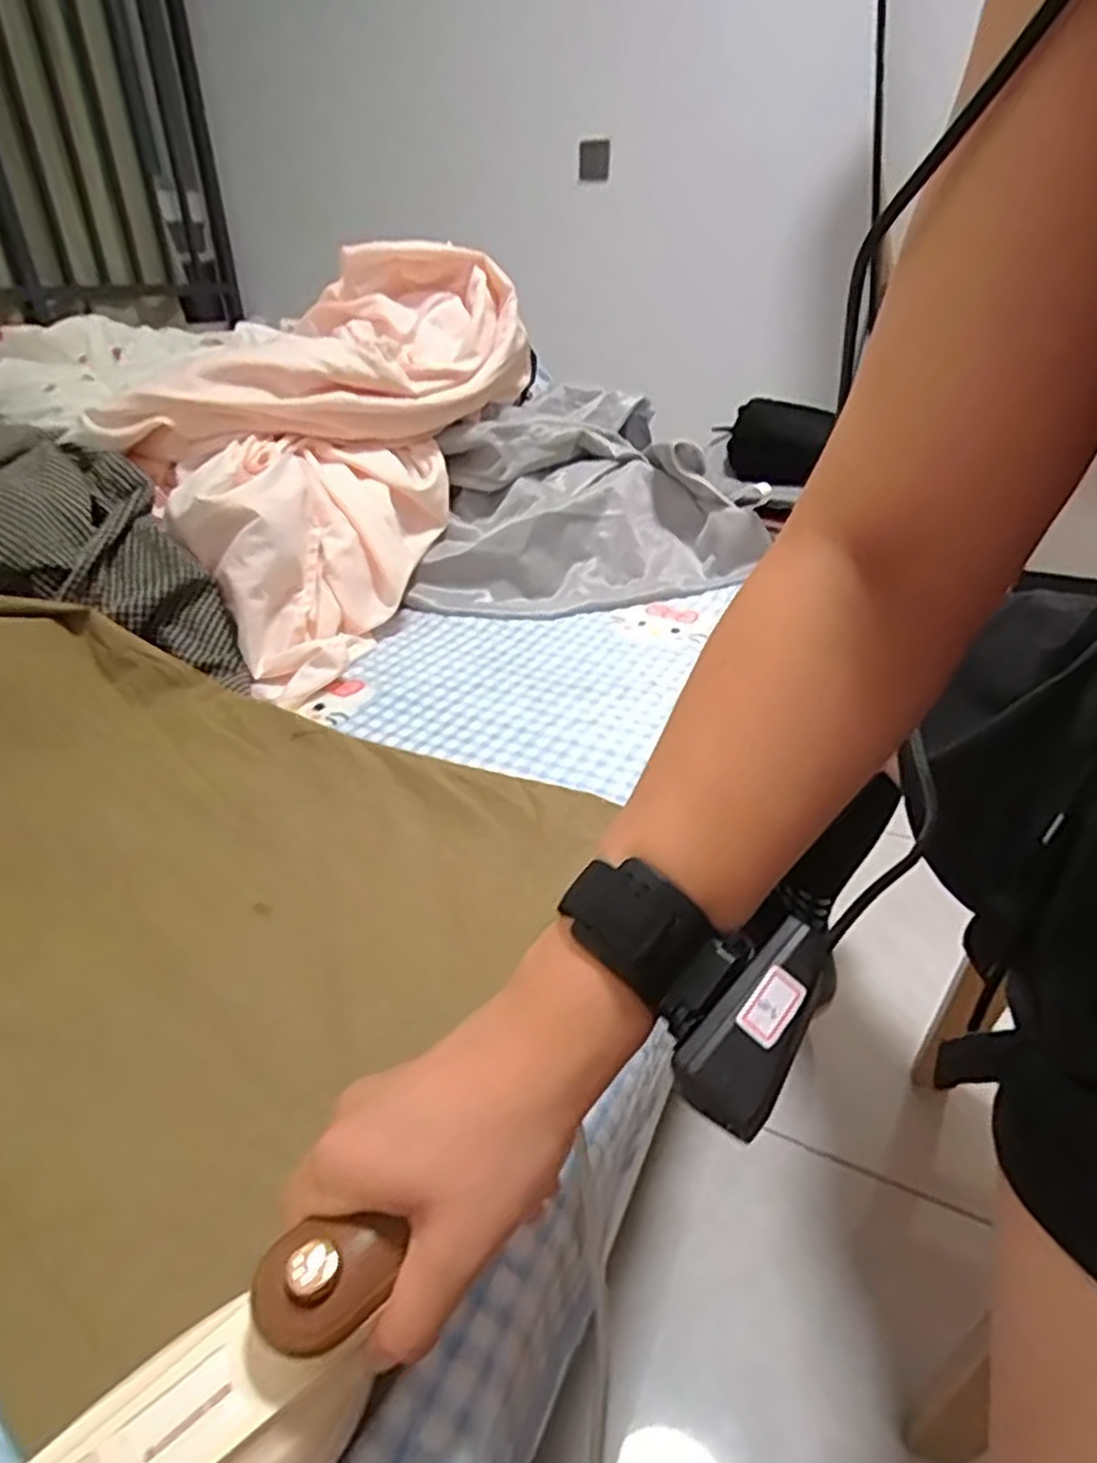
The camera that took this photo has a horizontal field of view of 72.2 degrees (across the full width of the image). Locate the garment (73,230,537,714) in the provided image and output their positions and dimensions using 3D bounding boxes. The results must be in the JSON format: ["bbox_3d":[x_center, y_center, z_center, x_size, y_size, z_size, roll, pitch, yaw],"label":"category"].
[{"bbox_3d":[-0.259,-0.331,0.807,0.344,0.284,0.502,8,32,13],"label":"garment"}]

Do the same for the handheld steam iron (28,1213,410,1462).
[{"bbox_3d":[-0.101,0.208,0.225,0.121,0.070,0.051,-23,44,-35],"label":"handheld steam iron"}]

